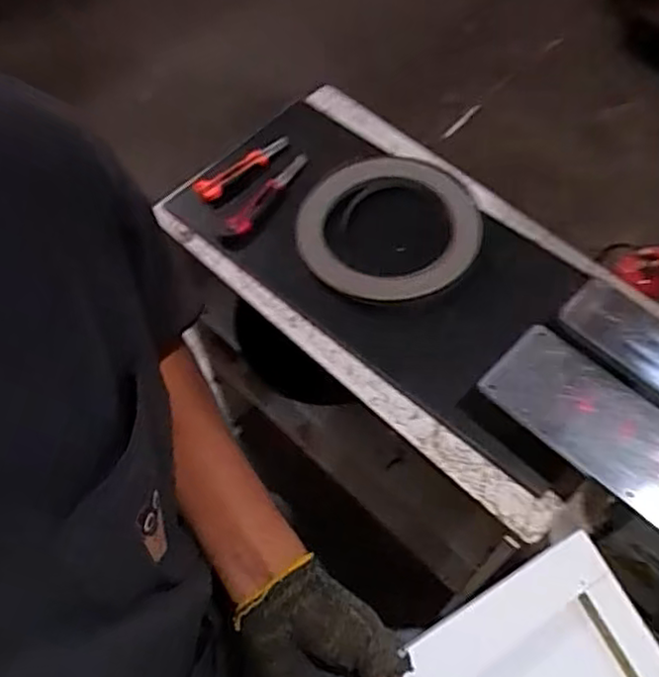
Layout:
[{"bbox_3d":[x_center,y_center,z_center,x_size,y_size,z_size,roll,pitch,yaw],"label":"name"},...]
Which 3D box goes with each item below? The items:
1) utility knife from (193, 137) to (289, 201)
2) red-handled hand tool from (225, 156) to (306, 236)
[{"bbox_3d":[-0.142,-0.286,1.126,0.187,0.015,0.041,-36,65,-16],"label":"utility knife"},{"bbox_3d":[-0.101,-0.239,1.101,0.039,0.026,0.182,35,68,20],"label":"red-handled hand tool"}]

